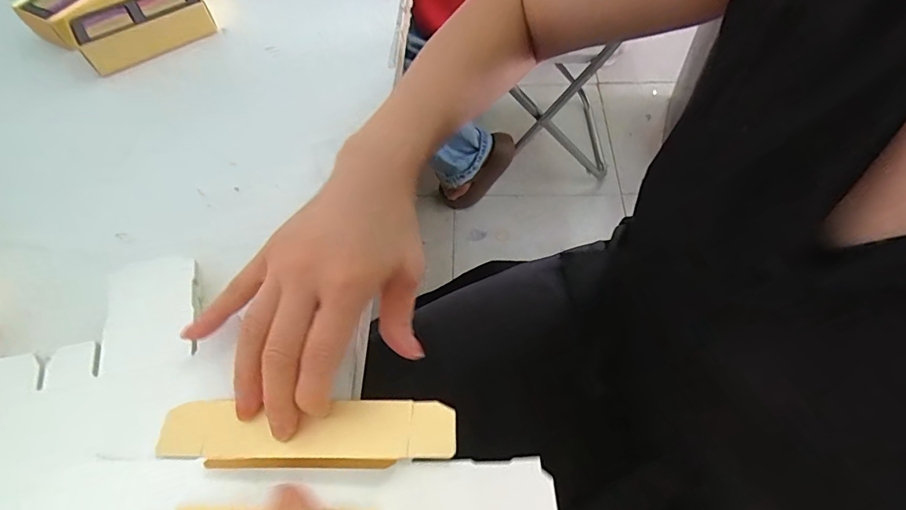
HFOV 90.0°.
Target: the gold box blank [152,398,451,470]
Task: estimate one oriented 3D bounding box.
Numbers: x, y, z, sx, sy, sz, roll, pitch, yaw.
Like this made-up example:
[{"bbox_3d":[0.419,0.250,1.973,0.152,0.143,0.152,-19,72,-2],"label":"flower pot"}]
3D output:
[{"bbox_3d":[-0.078,0.097,0.246,0.156,0.023,0.037,-2,59,1],"label":"gold box blank"}]

